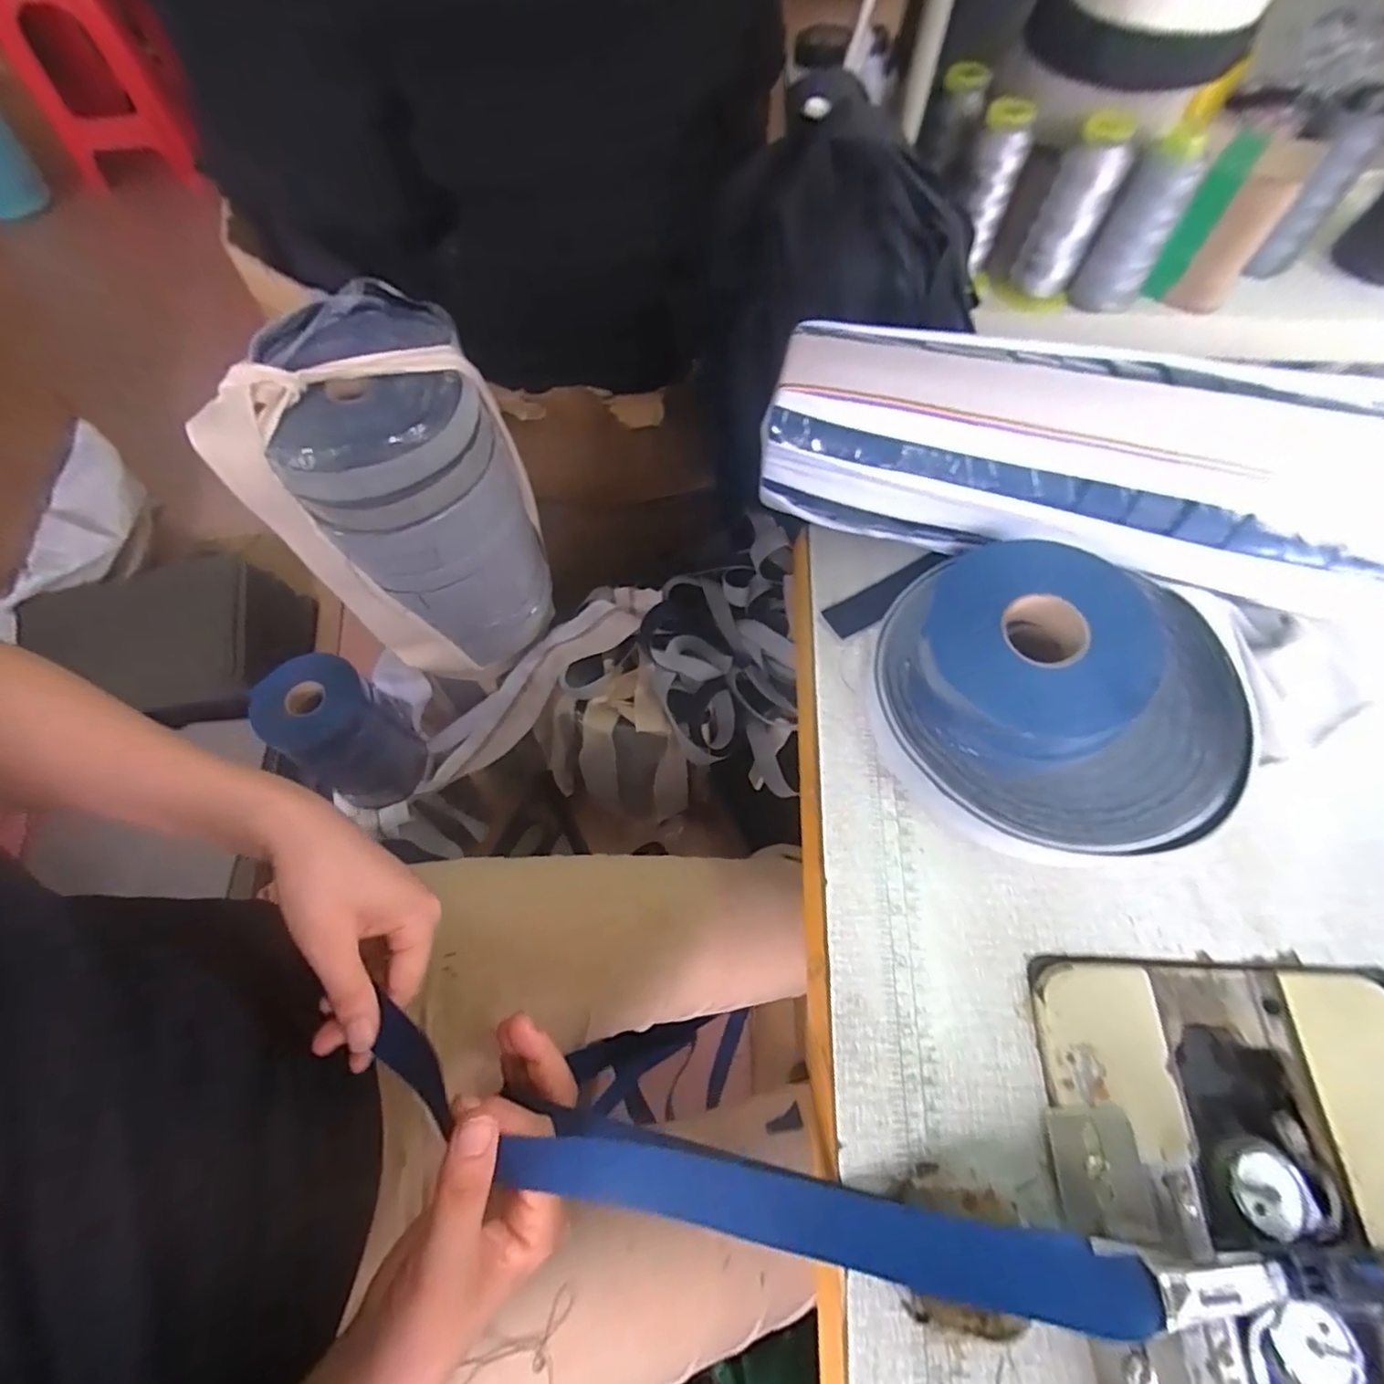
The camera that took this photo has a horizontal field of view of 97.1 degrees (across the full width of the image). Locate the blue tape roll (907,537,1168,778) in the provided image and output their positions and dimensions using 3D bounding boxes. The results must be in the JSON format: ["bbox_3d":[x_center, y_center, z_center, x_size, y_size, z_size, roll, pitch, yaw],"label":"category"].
[{"bbox_3d":[0.178,-0.020,0.323,0.104,0.057,0.112,0,64,0],"label":"blue tape roll"}]

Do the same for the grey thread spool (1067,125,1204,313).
[{"bbox_3d":[0.348,-0.360,0.476,0.046,0.105,0.046,0,64,0],"label":"grey thread spool"}]

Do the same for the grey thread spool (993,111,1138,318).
[{"bbox_3d":[0.298,-0.375,0.489,0.050,0.118,0.047,29,67,13],"label":"grey thread spool"}]

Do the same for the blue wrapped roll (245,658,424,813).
[{"bbox_3d":[-0.398,0.050,0.716,0.112,0.174,0.114,0,64,0],"label":"blue wrapped roll"}]

